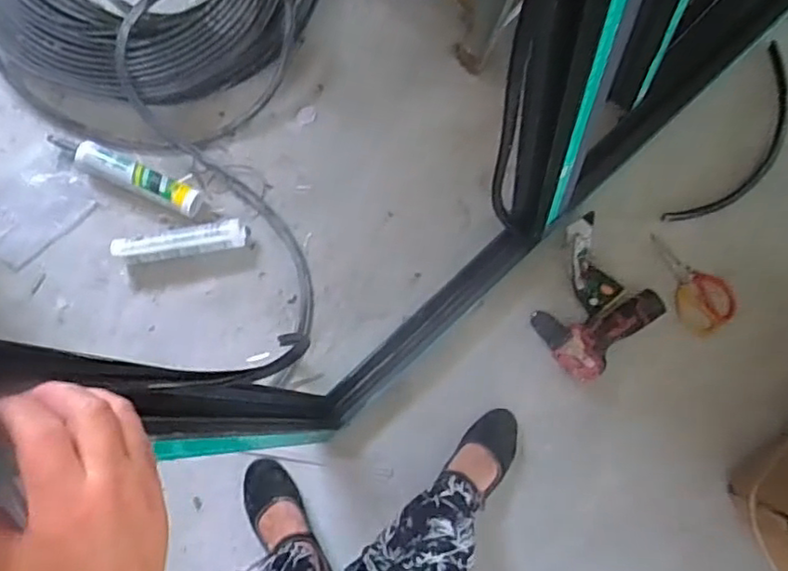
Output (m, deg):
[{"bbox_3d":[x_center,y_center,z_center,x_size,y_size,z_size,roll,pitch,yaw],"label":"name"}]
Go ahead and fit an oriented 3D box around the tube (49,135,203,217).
[{"bbox_3d":[-0.476,-0.202,1.123,0.285,0.045,0.052,25,86,-1],"label":"tube"}]

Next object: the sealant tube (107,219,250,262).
[{"bbox_3d":[-0.373,-0.076,1.122,0.230,0.048,0.046,-8,87,0],"label":"sealant tube"}]

